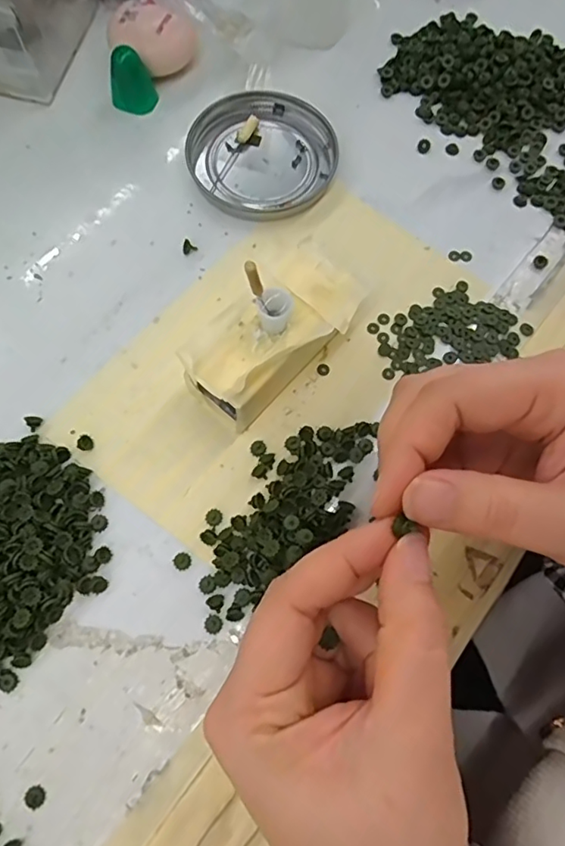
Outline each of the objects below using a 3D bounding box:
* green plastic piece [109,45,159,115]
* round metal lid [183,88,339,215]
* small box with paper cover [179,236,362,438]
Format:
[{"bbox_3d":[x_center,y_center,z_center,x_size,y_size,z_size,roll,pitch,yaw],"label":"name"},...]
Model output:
[{"bbox_3d":[-0.083,-0.187,0.300,0.024,0.032,0.008,-14,53,-6],"label":"green plastic piece"},{"bbox_3d":[-0.011,-0.145,0.295,0.079,0.009,0.072,1,72,-2],"label":"round metal lid"},{"bbox_3d":[-0.005,-0.036,0.243,0.085,0.041,0.045,-43,78,-14],"label":"small box with paper cover"}]

